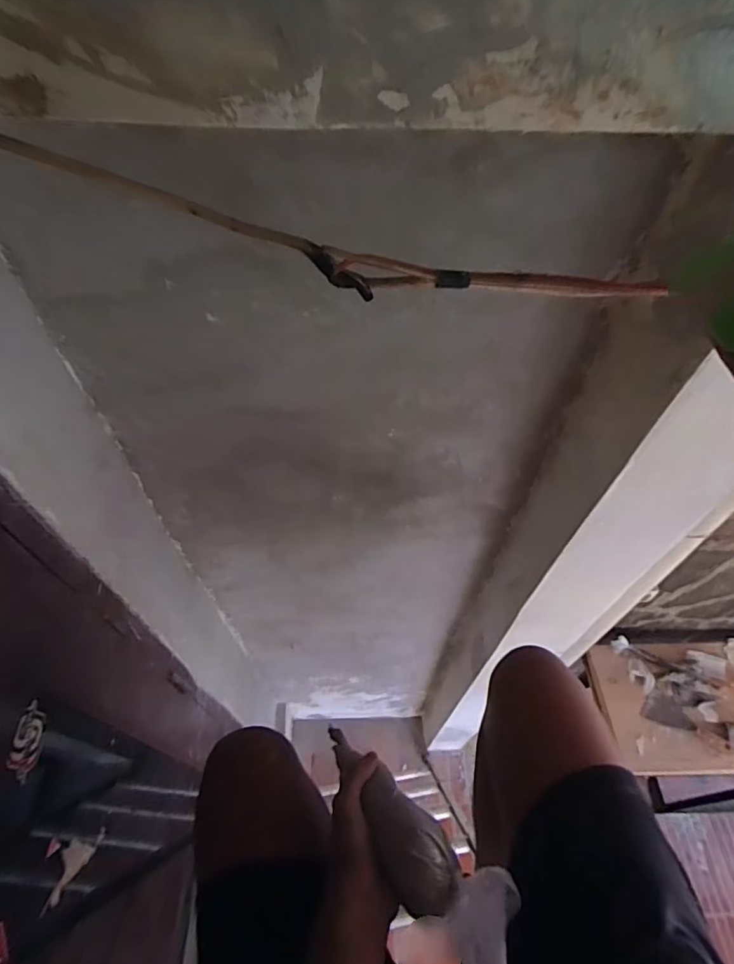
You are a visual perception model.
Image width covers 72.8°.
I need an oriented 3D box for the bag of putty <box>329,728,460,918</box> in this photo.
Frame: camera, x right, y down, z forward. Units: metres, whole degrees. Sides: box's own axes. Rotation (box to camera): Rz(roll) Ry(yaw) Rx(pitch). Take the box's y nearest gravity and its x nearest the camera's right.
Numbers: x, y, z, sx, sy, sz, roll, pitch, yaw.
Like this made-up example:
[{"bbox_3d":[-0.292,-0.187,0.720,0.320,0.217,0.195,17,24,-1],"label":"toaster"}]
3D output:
[{"bbox_3d":[0.015,0.294,0.456,0.058,0.047,0.172,-30,45,-21],"label":"bag of putty"}]

